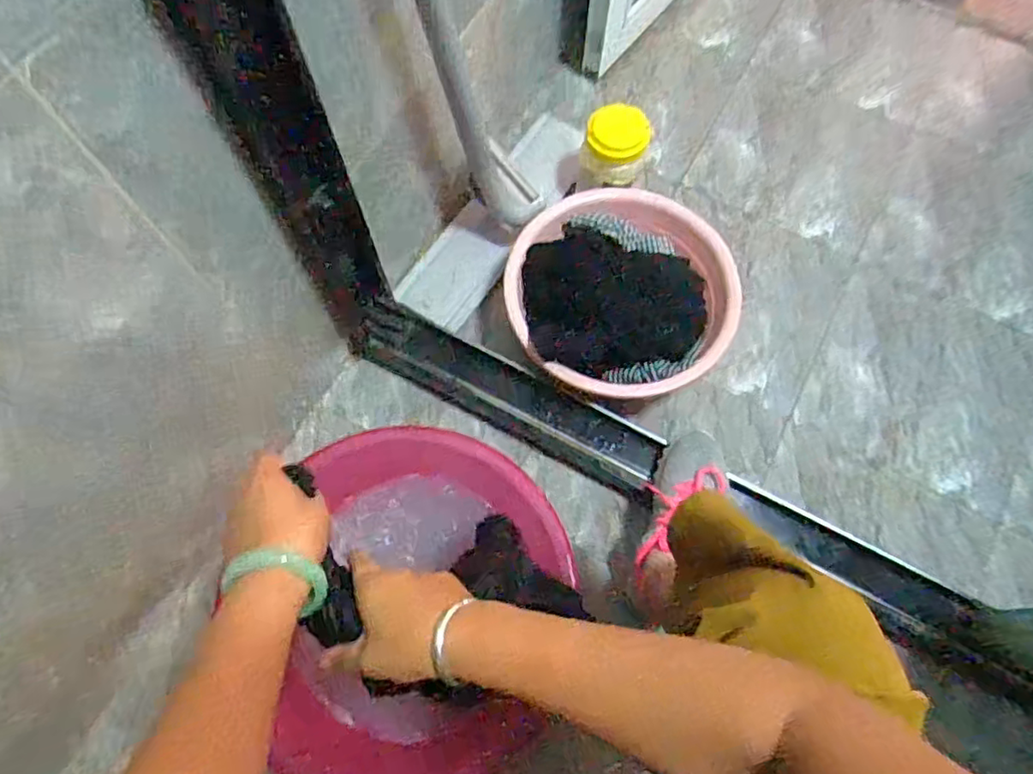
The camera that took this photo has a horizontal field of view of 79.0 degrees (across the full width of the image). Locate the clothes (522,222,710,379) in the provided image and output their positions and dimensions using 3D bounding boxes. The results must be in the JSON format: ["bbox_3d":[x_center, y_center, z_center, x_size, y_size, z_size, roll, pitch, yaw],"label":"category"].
[{"bbox_3d":[0.123,-0.113,0.857,0.256,0.095,0.189,25,72,10],"label":"clothes"}]

